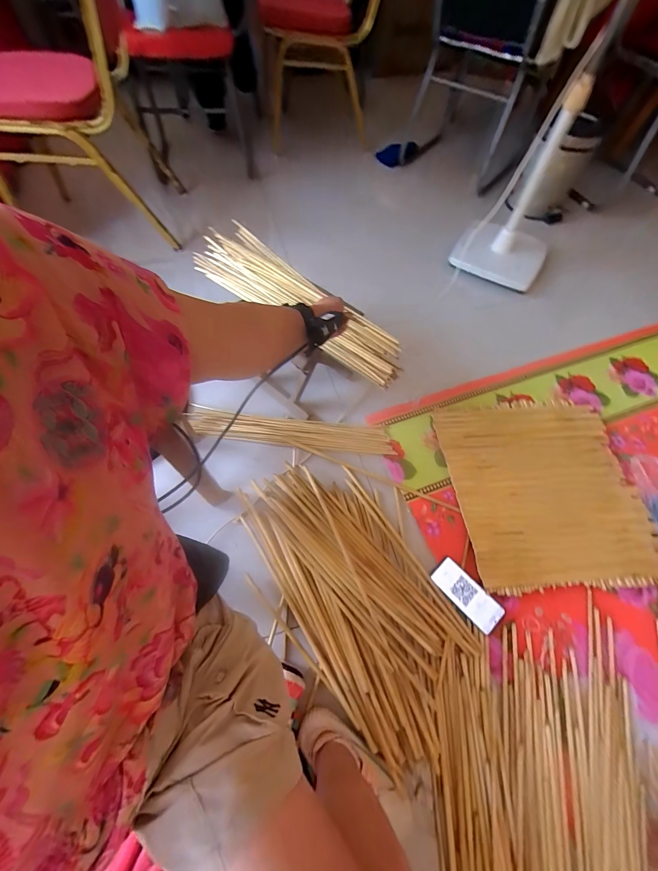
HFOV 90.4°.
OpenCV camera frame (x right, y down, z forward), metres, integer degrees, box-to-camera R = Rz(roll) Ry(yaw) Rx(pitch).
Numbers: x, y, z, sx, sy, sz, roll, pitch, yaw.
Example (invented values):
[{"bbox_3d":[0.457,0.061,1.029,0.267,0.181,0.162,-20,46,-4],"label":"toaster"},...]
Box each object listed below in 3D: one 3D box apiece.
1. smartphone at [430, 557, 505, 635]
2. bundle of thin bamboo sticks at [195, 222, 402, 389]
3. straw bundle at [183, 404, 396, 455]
[{"bbox_3d":[0.314,0.358,0.741,0.073,0.016,0.157,-39,70,-19],"label":"smartphone"},{"bbox_3d":[-0.087,-0.352,0.812,0.659,0.082,0.166,39,68,16],"label":"bundle of thin bamboo sticks"},{"bbox_3d":[-0.122,-0.016,0.926,0.586,0.022,0.091,6,63,1],"label":"straw bundle"}]

